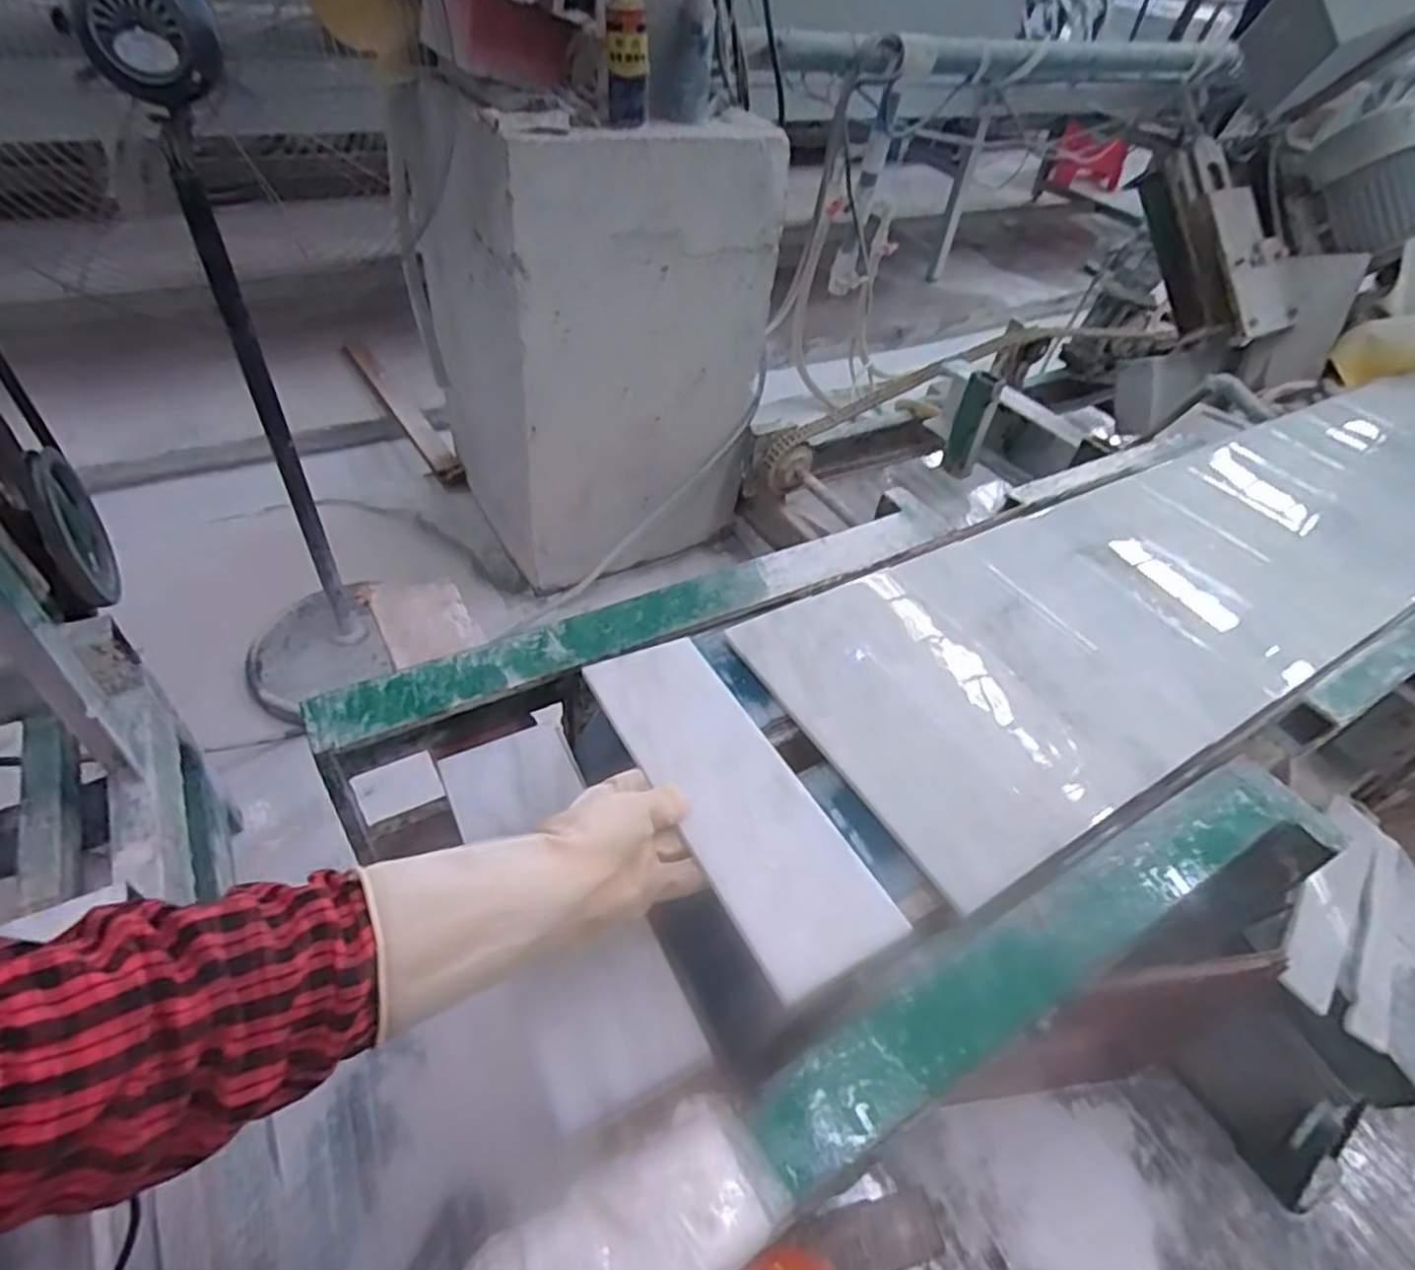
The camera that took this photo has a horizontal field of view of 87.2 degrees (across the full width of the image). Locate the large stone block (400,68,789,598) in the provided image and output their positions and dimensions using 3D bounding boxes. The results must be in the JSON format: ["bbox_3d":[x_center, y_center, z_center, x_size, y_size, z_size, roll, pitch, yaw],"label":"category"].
[{"bbox_3d":[-0.219,-0.596,1.609,0.637,0.885,0.378,-17,51,-22],"label":"large stone block"}]

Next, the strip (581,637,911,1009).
[{"bbox_3d":[0.016,0.116,0.562,0.103,0.018,0.297,-22,56,-25],"label":"strip"}]

